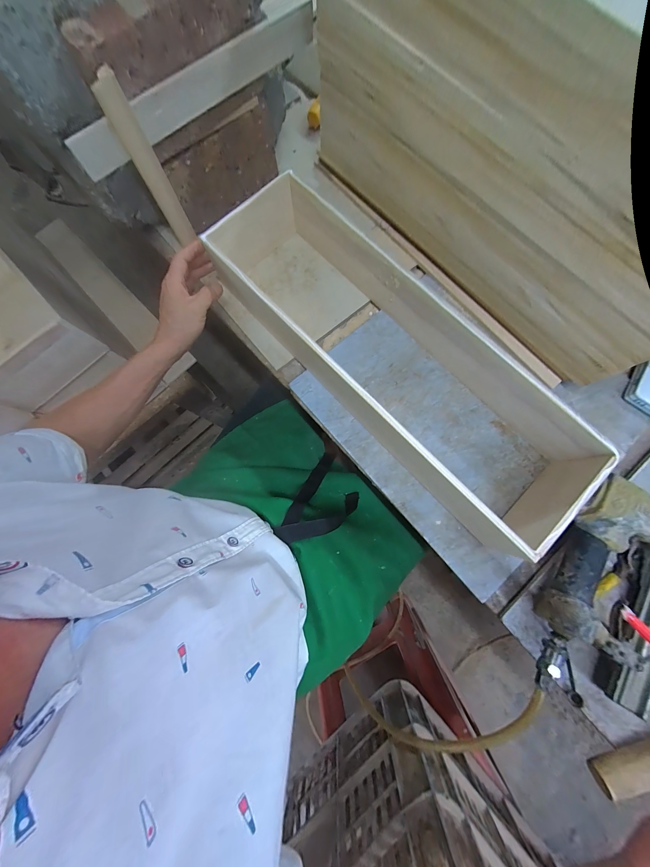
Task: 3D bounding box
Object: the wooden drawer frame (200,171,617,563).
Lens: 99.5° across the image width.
[{"bbox_3d":[0.085,-0.112,0.379,0.168,0.096,0.552,-43,82,-7],"label":"wooden drawer frame"}]

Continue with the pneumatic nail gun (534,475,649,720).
[{"bbox_3d":[0.346,0.190,0.328,0.149,0.059,0.242,24,80,5],"label":"pneumatic nail gun"}]

